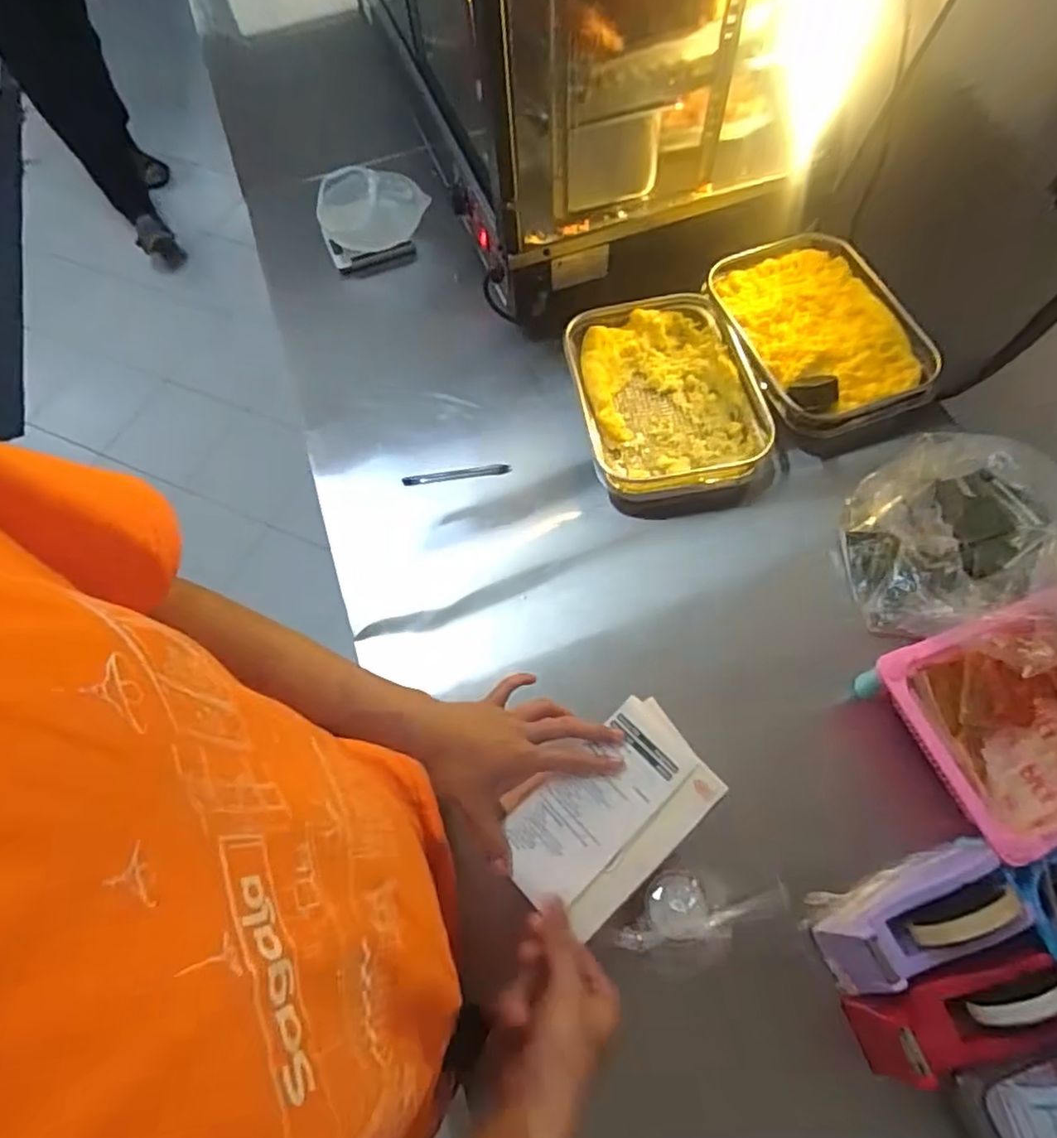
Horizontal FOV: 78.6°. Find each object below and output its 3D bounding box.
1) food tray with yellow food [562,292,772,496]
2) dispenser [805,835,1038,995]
[{"bbox_3d":[0.179,-0.225,0.853,0.226,0.061,0.296,-10,64,-1],"label":"food tray with yellow food"},{"bbox_3d":[0.336,0.298,0.552,0.165,0.086,0.068,-24,65,-8],"label":"dispenser"}]

